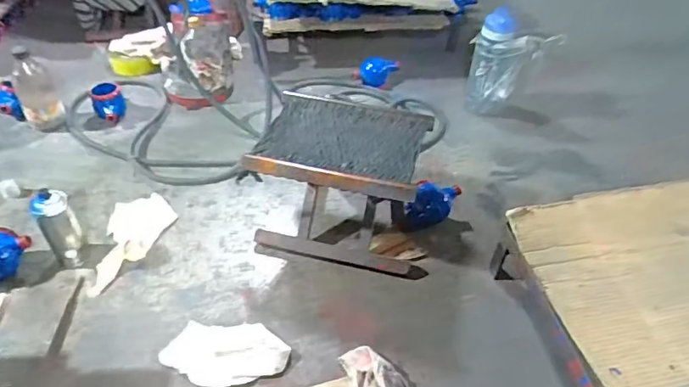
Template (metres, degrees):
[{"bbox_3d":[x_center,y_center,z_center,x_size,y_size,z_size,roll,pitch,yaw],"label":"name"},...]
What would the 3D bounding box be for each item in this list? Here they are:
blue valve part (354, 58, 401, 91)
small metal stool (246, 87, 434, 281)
[{"bbox_3d":[0.098,-0.381,1.562,0.135,0.093,0.083,-3,43,-7],"label":"blue valve part"},{"bbox_3d":[0.003,-0.024,1.065,0.348,0.231,0.267,11,43,8],"label":"small metal stool"}]

